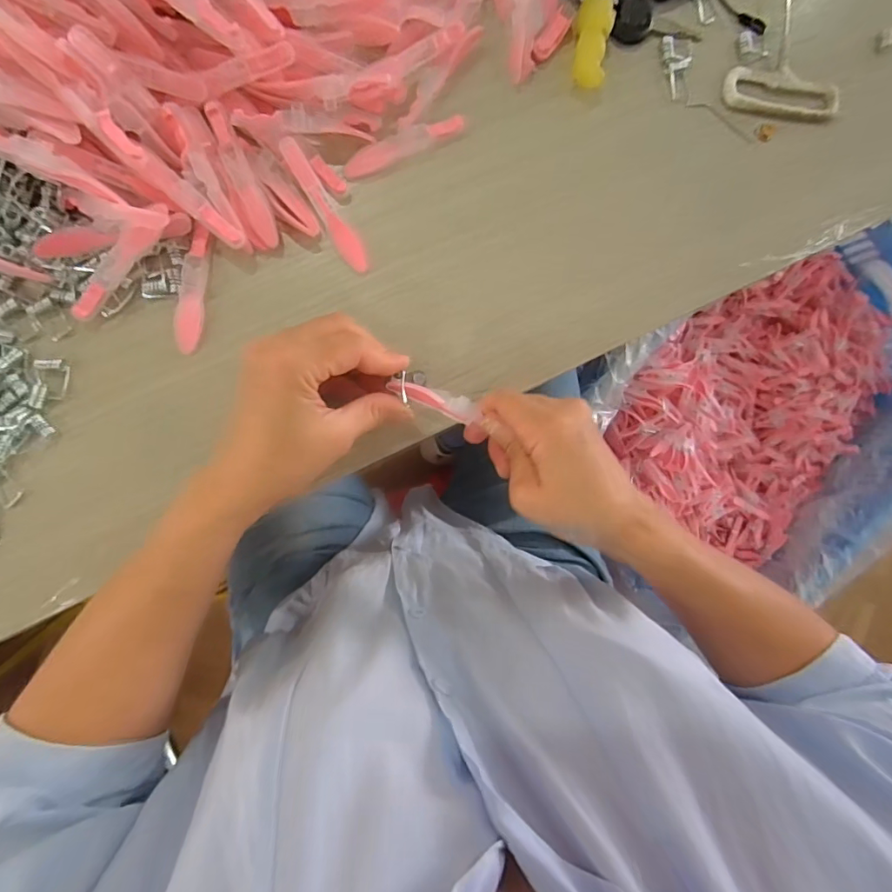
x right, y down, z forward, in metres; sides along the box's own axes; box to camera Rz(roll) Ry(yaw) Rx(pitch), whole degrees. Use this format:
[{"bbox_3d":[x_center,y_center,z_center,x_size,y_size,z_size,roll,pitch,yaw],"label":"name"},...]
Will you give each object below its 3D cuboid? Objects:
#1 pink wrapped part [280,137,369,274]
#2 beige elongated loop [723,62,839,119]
[{"bbox_3d":[-0.071,-0.141,0.290,0.015,0.005,0.079,-35,112,-5],"label":"pink wrapped part"},{"bbox_3d":[0.228,-0.240,0.330,0.084,0.009,0.030,4,91,-8],"label":"beige elongated loop"}]

